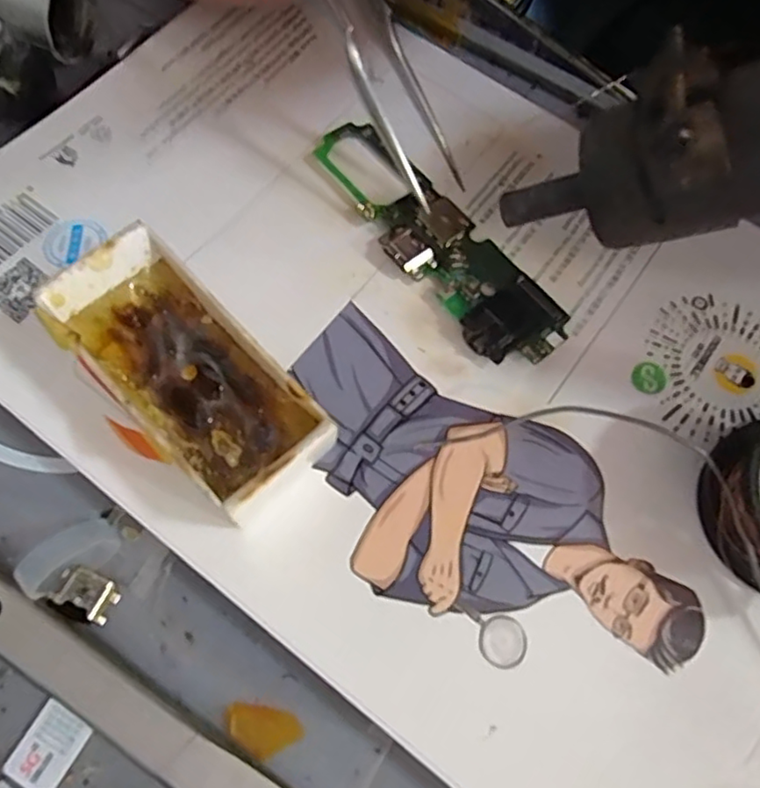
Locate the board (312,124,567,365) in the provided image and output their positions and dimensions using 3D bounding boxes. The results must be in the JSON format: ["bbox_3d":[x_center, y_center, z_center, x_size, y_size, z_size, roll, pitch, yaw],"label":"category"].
[{"bbox_3d":[0.010,-0.031,0.121,0.018,0.005,0.064,-37,75,-14],"label":"board"}]

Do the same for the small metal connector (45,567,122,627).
[{"bbox_3d":[-0.050,0.034,0.103,0.009,0.005,0.007,23,70,6],"label":"small metal connector"}]

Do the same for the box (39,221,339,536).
[{"bbox_3d":[-0.029,-0.002,0.100,0.022,0.020,0.047,-42,76,-16],"label":"box"}]

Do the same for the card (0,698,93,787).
[{"bbox_3d":[-0.053,0.057,0.099,0.009,0.004,0.012,30,72,7],"label":"card"}]

